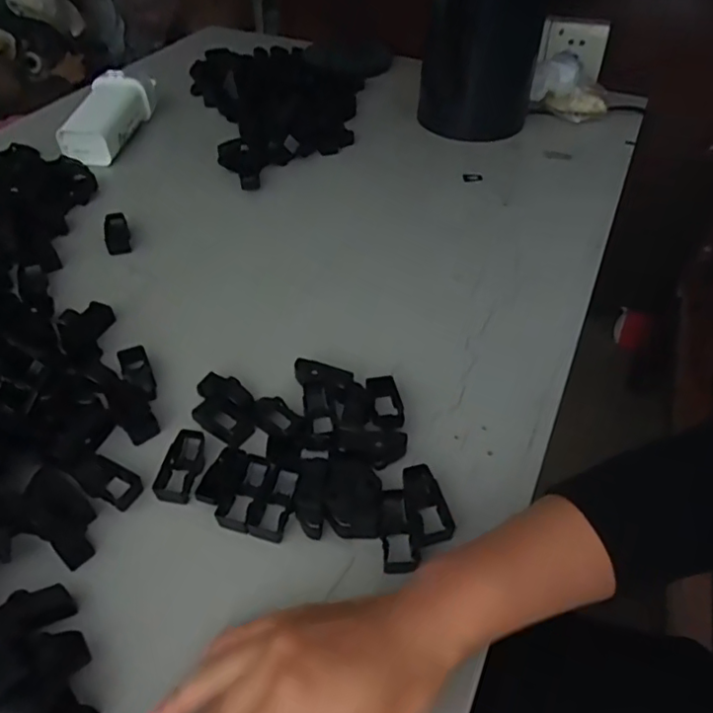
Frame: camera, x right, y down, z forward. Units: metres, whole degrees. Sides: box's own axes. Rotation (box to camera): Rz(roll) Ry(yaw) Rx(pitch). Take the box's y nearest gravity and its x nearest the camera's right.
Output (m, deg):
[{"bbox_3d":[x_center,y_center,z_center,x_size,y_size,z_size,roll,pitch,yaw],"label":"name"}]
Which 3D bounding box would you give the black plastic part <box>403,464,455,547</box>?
[{"bbox_3d":[0.046,0.097,0.391,0.025,0.015,0.051,-7,46,-9],"label":"black plastic part"}]

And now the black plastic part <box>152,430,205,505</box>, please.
[{"bbox_3d":[-0.122,0.076,0.414,0.025,0.015,0.052,9,46,6],"label":"black plastic part"}]

